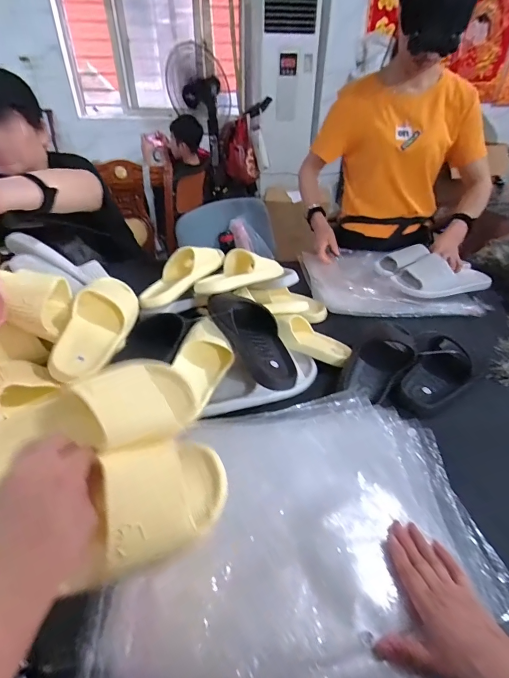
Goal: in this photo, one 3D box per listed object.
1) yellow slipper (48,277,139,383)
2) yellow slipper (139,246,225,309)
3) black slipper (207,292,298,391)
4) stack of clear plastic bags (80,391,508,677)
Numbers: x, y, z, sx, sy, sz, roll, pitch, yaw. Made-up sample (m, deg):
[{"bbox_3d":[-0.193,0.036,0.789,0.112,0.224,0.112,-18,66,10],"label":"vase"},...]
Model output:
[{"bbox_3d":[-0.271,-0.028,0.616,0.087,0.063,0.240,4,37,2],"label":"yellow slipper"},{"bbox_3d":[-0.160,-0.149,0.779,0.109,0.068,0.228,16,40,18],"label":"yellow slipper"},{"bbox_3d":[0.001,-0.009,0.650,0.107,0.066,0.245,-20,58,-26],"label":"black slipper"},{"bbox_3d":[0.052,0.229,0.463,0.469,0.043,0.342,-5,38,-9],"label":"stack of clear plastic bags"}]

